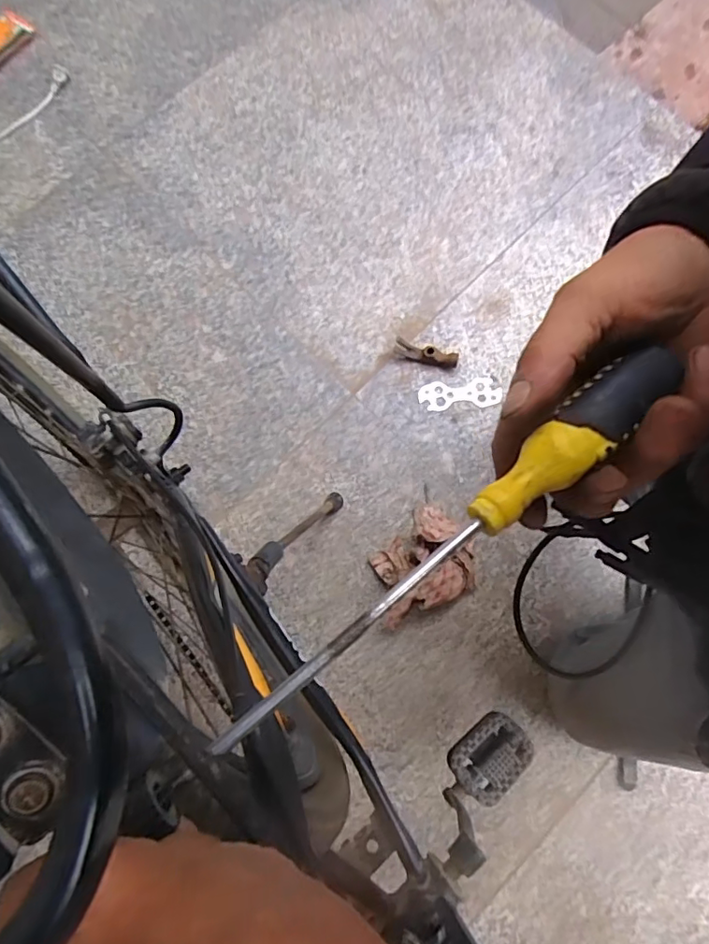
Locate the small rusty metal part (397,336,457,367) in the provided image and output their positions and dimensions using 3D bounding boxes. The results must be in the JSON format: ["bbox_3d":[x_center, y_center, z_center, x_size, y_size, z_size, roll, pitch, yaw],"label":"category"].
[{"bbox_3d":[0.115,-0.191,0.858,0.103,0.019,0.026,20,79,4],"label":"small rusty metal part"}]

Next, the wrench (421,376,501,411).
[{"bbox_3d":[0.168,-0.125,0.854,0.128,0.006,0.048,-6,79,-1],"label":"wrench"}]

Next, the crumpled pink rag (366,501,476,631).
[{"bbox_3d":[0.096,0.126,0.766,0.160,0.062,0.138,-22,80,-4],"label":"crumpled pink rag"}]

